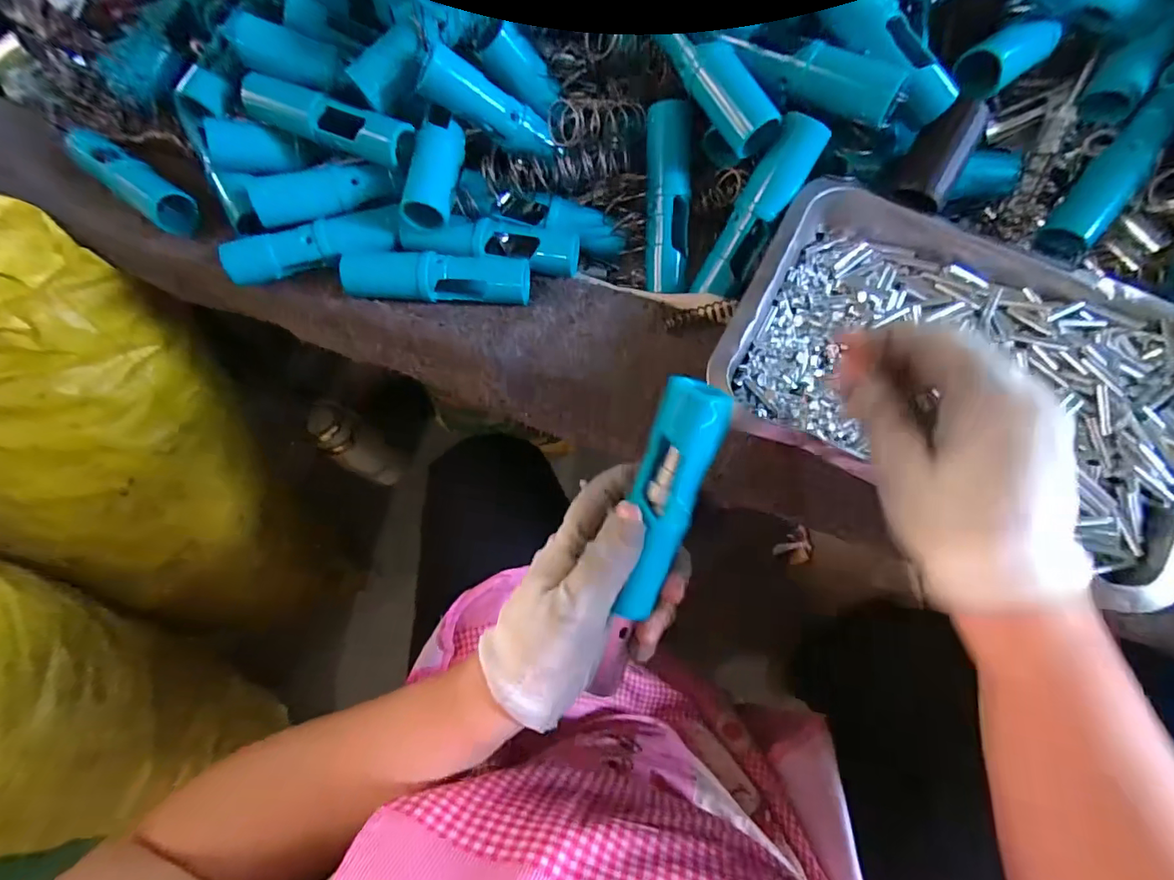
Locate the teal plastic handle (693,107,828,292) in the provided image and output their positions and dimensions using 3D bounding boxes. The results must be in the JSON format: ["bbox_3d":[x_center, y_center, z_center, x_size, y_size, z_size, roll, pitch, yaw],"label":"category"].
[{"bbox_3d":[0.108,-0.144,0.328,0.029,0.021,0.111,35,113,14],"label":"teal plastic handle"}]

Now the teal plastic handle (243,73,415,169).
[{"bbox_3d":[-0.171,-0.209,0.340,0.114,0.032,0.024,21,73,10],"label":"teal plastic handle"}]

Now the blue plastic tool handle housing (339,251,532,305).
[{"bbox_3d":[-0.099,-0.107,0.341,0.118,0.024,0.030,2,70,3],"label":"blue plastic tool handle housing"}]

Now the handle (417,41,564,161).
[{"bbox_3d":[-0.059,-0.212,0.333,0.092,0.022,0.021,22,69,-25],"label":"handle"}]

